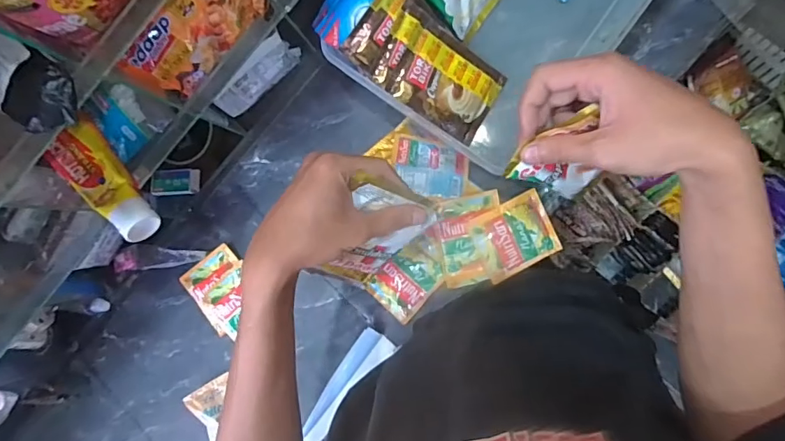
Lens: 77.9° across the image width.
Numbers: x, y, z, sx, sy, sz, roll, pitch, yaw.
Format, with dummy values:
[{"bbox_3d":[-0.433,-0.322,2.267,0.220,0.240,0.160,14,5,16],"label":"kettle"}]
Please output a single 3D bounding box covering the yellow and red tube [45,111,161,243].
[{"bbox_3d":[-0.269,-0.036,0.445,0.048,0.027,0.130,-41,83,5],"label":"yellow and red tube"}]

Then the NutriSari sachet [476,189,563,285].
[{"bbox_3d":[0.136,0.017,0.533,0.085,0.005,0.073,-27,96,-4],"label":"NutriSari sachet"}]

